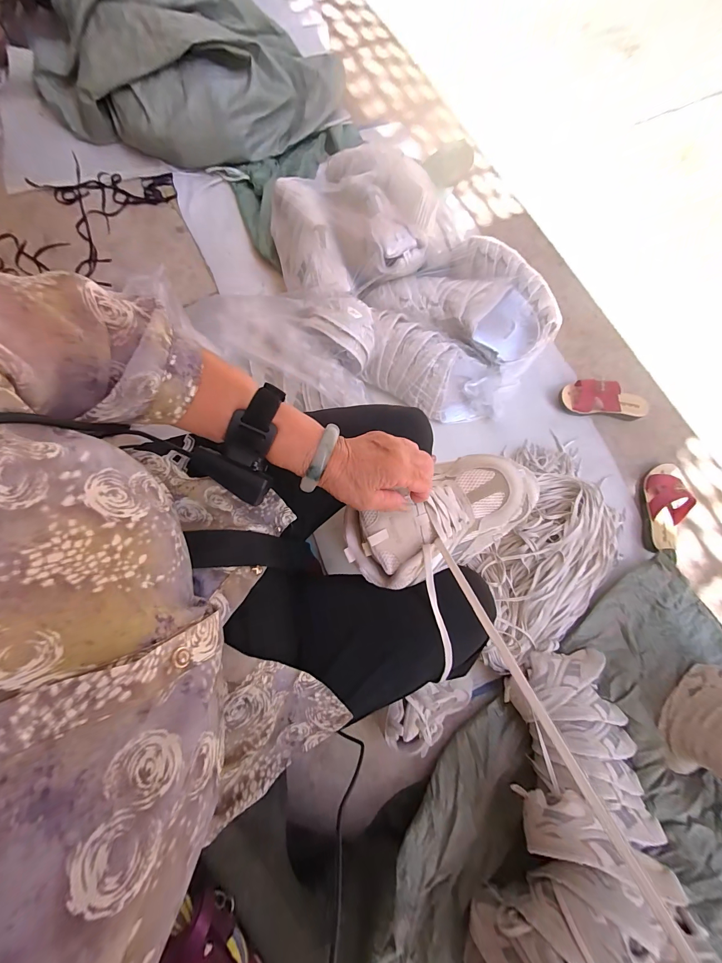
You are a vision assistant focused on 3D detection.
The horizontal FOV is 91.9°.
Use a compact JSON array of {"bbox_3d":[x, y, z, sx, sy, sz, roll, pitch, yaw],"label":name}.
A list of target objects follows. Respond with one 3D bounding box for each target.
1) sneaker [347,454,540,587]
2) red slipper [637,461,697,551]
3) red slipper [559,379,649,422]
[{"bbox_3d":[0.095,0.044,0.421,0.232,0.088,0.107,-24,79,-8],"label":"sneaker"},{"bbox_3d":[0.741,0.058,0.845,0.081,0.081,0.225,15,78,3],"label":"red slipper"},{"bbox_3d":[0.636,-0.210,0.901,0.221,0.053,0.088,12,78,2],"label":"red slipper"}]

